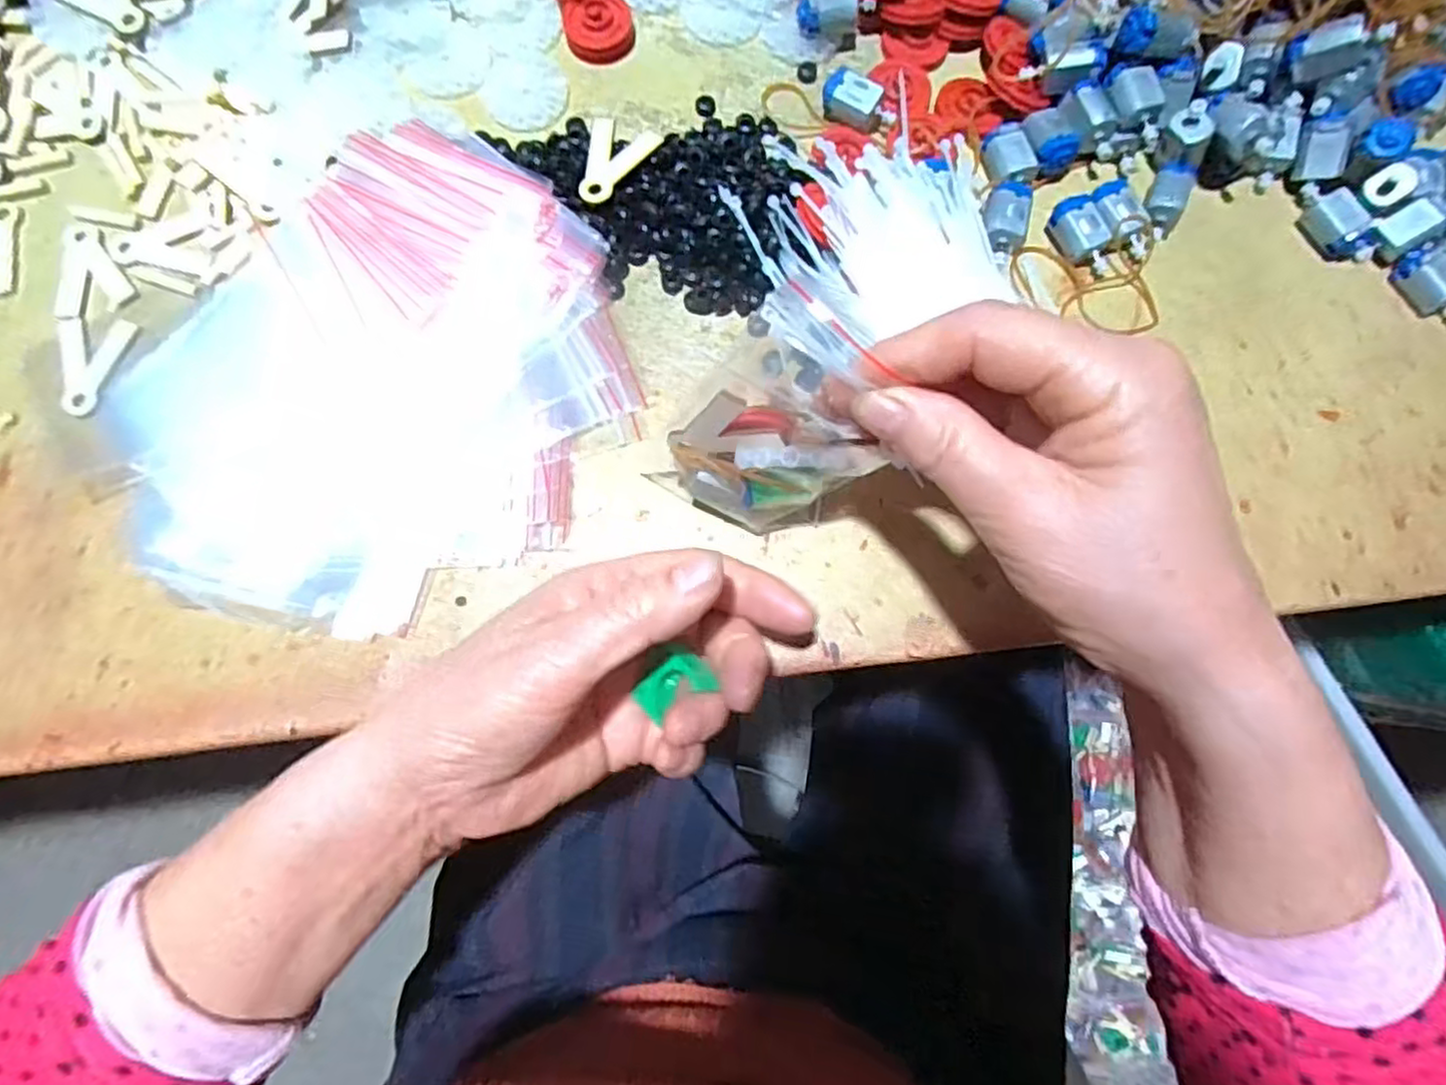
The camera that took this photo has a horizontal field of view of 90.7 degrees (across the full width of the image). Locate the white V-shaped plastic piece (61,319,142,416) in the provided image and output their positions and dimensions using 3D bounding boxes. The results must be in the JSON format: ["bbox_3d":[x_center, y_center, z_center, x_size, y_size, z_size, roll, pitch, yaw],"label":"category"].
[{"bbox_3d":[-0.273,-0.077,0.309,0.030,0.004,0.044,-1,80,-1],"label":"white V-shaped plastic piece"}]

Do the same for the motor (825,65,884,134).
[{"bbox_3d":[0.061,-0.206,0.333,0.028,0.013,0.019,19,80,2],"label":"motor"}]

